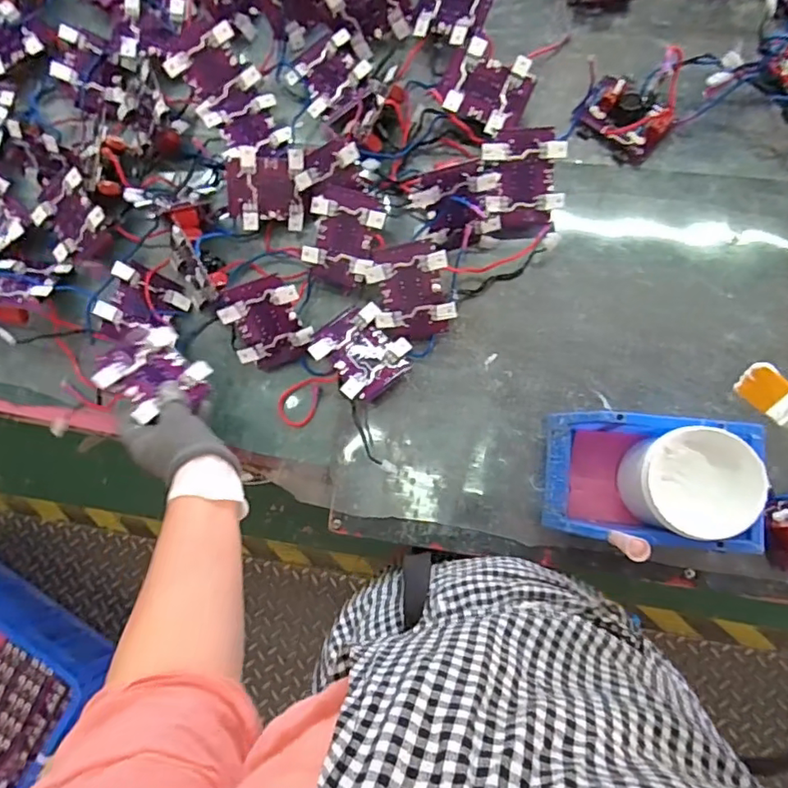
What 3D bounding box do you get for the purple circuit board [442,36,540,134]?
[{"bbox_3d":[0.102,-0.336,0.614,0.094,0.017,0.081,21,97,-1],"label":"purple circuit board"}]

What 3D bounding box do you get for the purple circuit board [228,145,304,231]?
[{"bbox_3d":[-0.143,-0.229,0.627,0.080,0.010,0.085,-4,116,-17],"label":"purple circuit board"}]

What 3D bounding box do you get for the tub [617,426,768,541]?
[{"bbox_3d":[0.269,0.079,0.522,0.098,0.111,0.090,-1,80,6],"label":"tub"}]

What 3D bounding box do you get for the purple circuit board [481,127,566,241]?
[{"bbox_3d":[0.138,-0.224,0.597,0.083,0.012,0.108,-1,108,4],"label":"purple circuit board"}]

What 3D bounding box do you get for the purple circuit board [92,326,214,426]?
[{"bbox_3d":[-0.247,-0.019,0.577,0.099,0.019,0.089,47,61,1],"label":"purple circuit board"}]

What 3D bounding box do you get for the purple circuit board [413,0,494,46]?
[{"bbox_3d":[0.070,-0.442,0.631,0.086,0.016,0.082,32,109,22],"label":"purple circuit board"}]

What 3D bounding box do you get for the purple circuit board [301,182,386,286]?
[{"bbox_3d":[-0.054,-0.170,0.605,0.084,0.016,0.098,18,105,19],"label":"purple circuit board"}]

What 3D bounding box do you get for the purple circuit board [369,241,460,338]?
[{"bbox_3d":[0.020,-0.107,0.586,0.083,0.018,0.095,-6,109,20],"label":"purple circuit board"}]

